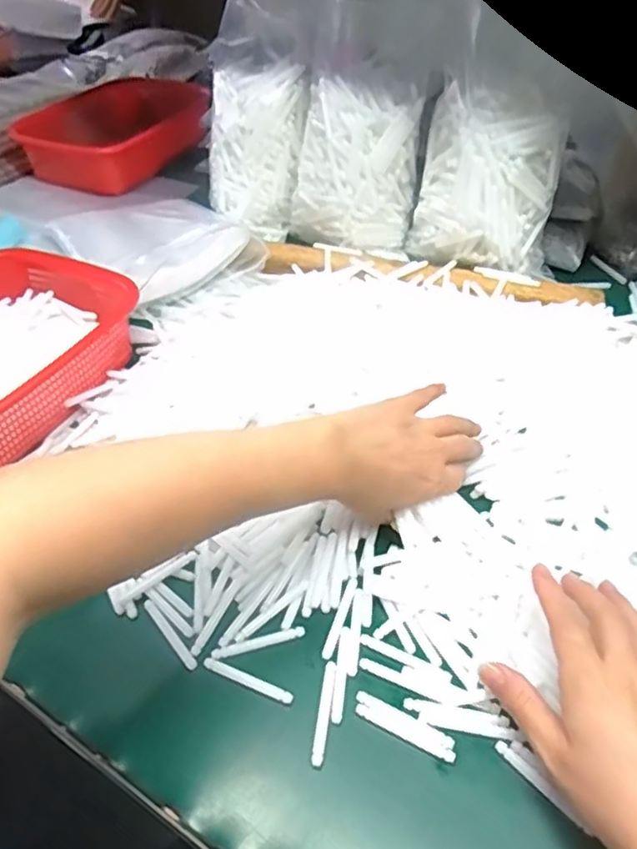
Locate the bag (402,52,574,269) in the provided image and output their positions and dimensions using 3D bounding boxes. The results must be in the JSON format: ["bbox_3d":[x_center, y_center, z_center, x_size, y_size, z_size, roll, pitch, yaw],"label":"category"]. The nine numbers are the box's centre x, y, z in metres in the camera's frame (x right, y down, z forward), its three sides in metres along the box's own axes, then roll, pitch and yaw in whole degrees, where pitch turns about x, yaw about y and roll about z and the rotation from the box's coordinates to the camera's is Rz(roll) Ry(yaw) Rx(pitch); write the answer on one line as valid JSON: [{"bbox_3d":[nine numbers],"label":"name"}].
[{"bbox_3d":[0.167,-0.252,0.647,0.141,0.174,0.068,17,50,19],"label":"bag"}]

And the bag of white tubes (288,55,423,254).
[{"bbox_3d":[0.031,-0.286,0.699,0.132,0.159,0.083,29,55,27],"label":"bag of white tubes"}]

